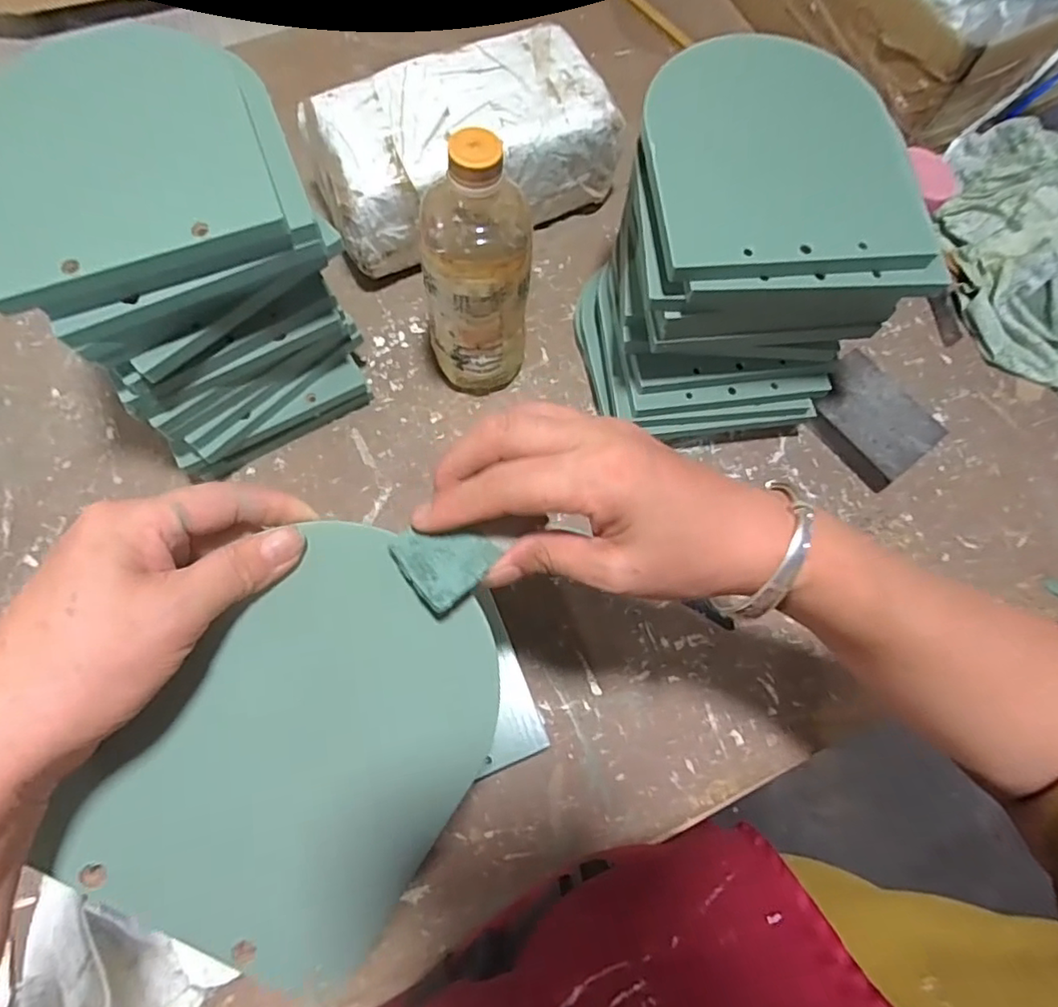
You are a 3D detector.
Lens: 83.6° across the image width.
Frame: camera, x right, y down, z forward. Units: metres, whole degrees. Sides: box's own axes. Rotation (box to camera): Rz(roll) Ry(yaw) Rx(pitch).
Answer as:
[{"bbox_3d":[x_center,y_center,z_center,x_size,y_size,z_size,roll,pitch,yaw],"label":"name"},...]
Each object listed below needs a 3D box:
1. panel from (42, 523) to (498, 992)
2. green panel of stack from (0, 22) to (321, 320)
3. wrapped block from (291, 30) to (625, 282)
[{"bbox_3d":[-0.086,0.101,0.241,0.125,0.005,0.163,39,80,-12],"label":"panel"},{"bbox_3d":[-0.216,-0.193,0.326,0.154,0.024,0.162,-20,74,-8],"label":"green panel of stack"},{"bbox_3d":[-0.053,-0.285,0.500,0.236,0.110,0.117,-24,75,-9],"label":"wrapped block"}]

